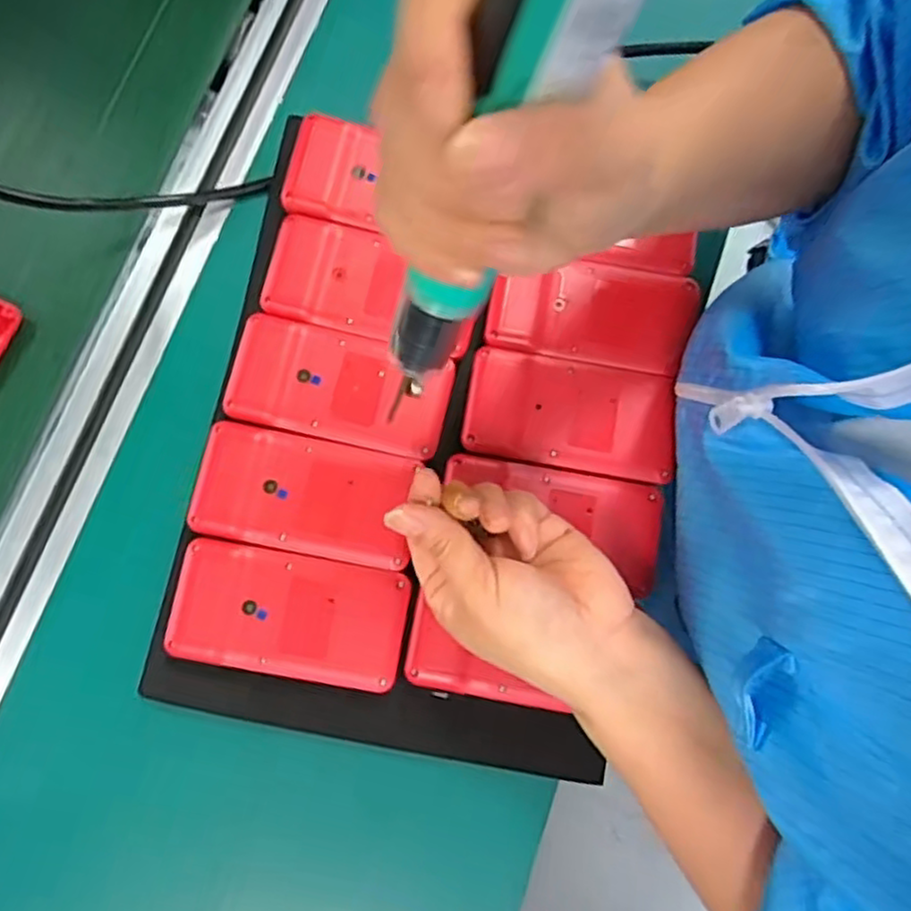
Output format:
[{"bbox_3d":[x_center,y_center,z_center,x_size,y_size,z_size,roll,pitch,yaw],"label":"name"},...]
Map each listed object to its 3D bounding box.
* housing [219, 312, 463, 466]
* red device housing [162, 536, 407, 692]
[{"bbox_3d":[-0.064,-0.039,0.386,0.118,0.011,0.061,13,79,2],"label":"housing"},{"bbox_3d":[-0.087,0.083,0.362,0.119,0.010,0.062,10,79,2],"label":"red device housing"}]

